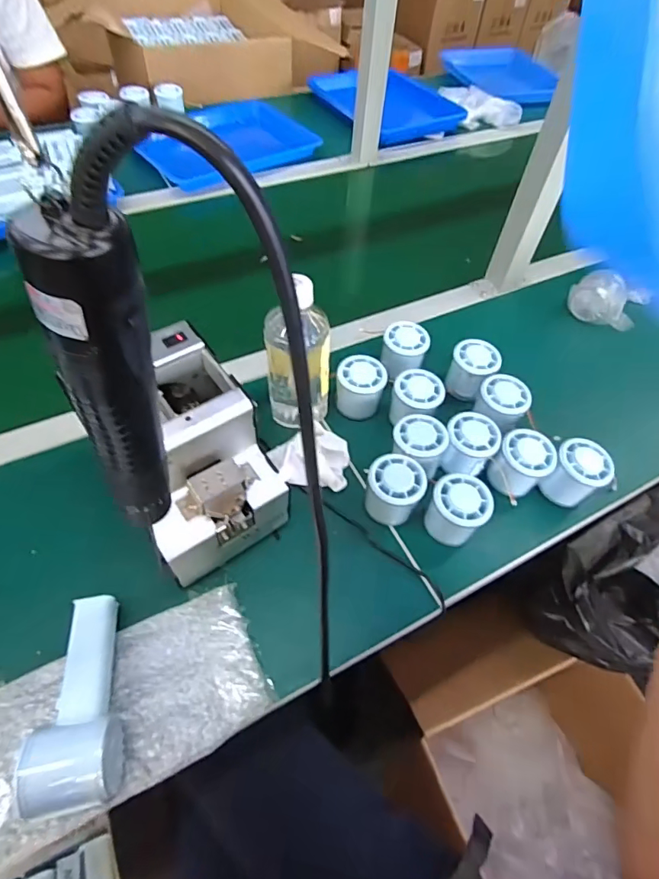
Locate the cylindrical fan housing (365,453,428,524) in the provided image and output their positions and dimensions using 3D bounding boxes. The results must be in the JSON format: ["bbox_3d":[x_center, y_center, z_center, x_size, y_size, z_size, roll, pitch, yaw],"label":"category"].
[{"bbox_3d":[0.067,0.054,0.491,0.056,0.061,0.053,2,55,-3],"label":"cylindrical fan housing"}]

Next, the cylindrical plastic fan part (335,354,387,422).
[{"bbox_3d":[0.037,-0.060,0.570,0.058,0.063,0.056,2,55,-3],"label":"cylindrical plastic fan part"}]

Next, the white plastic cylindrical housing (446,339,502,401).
[{"bbox_3d":[0.179,-0.086,0.588,0.057,0.051,0.063,23,57,11],"label":"white plastic cylindrical housing"}]

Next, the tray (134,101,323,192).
[{"bbox_3d":[-0.210,-0.612,0.959,0.348,0.036,0.271,-36,65,-25],"label":"tray"}]

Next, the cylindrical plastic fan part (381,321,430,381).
[{"bbox_3d":[0.096,-0.112,0.601,0.058,0.051,0.059,2,55,-3],"label":"cylindrical plastic fan part"}]

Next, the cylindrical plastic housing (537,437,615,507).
[{"bbox_3d":[0.269,0.038,0.511,0.054,0.057,0.052,2,55,-3],"label":"cylindrical plastic housing"}]

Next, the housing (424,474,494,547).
[{"bbox_3d":[0.131,0.073,0.480,0.056,0.059,0.052,2,55,-3],"label":"housing"}]

